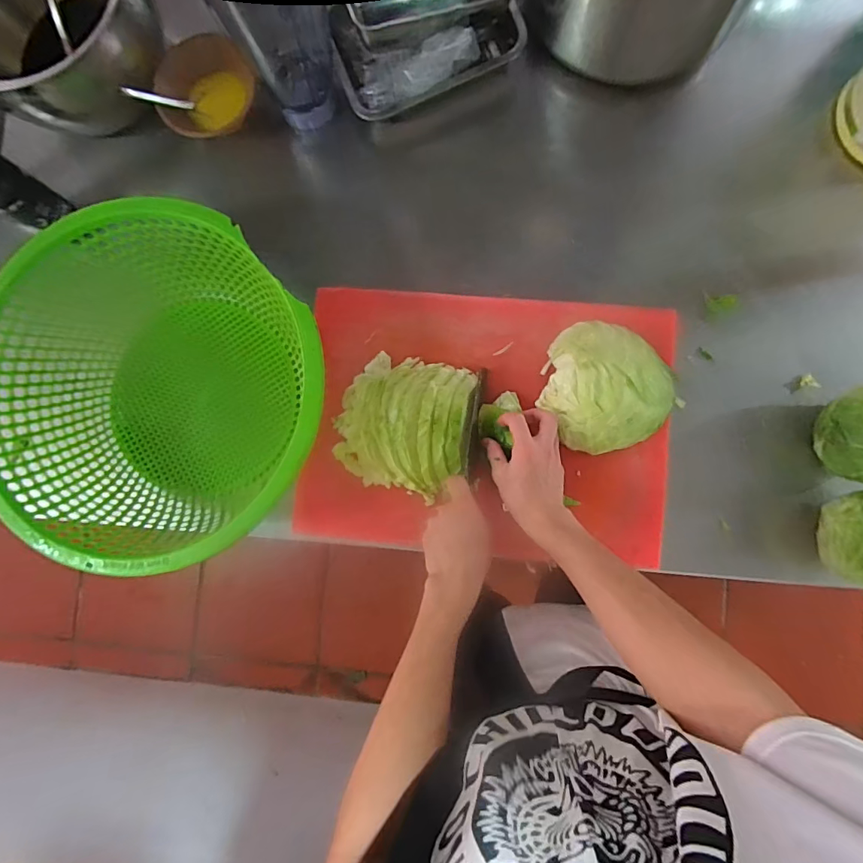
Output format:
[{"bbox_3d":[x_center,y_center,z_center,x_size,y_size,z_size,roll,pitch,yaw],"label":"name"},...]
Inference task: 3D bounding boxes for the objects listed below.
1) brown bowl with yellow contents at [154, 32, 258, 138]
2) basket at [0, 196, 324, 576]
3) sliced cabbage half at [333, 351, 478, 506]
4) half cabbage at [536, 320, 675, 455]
[{"bbox_3d":[-0.329,-0.502,0.654,0.146,0.041,0.122,-27,86,2],"label":"brown bowl with yellow contents"},{"bbox_3d":[-0.347,-0.053,0.591,0.400,0.176,0.429,0,87,4],"label":"basket"},{"bbox_3d":[-0.038,-0.011,0.587,0.179,0.070,0.177,11,88,4],"label":"sliced cabbage half"},{"bbox_3d":[0.208,-0.054,0.555,0.143,0.094,0.165,-37,86,1],"label":"half cabbage"}]

